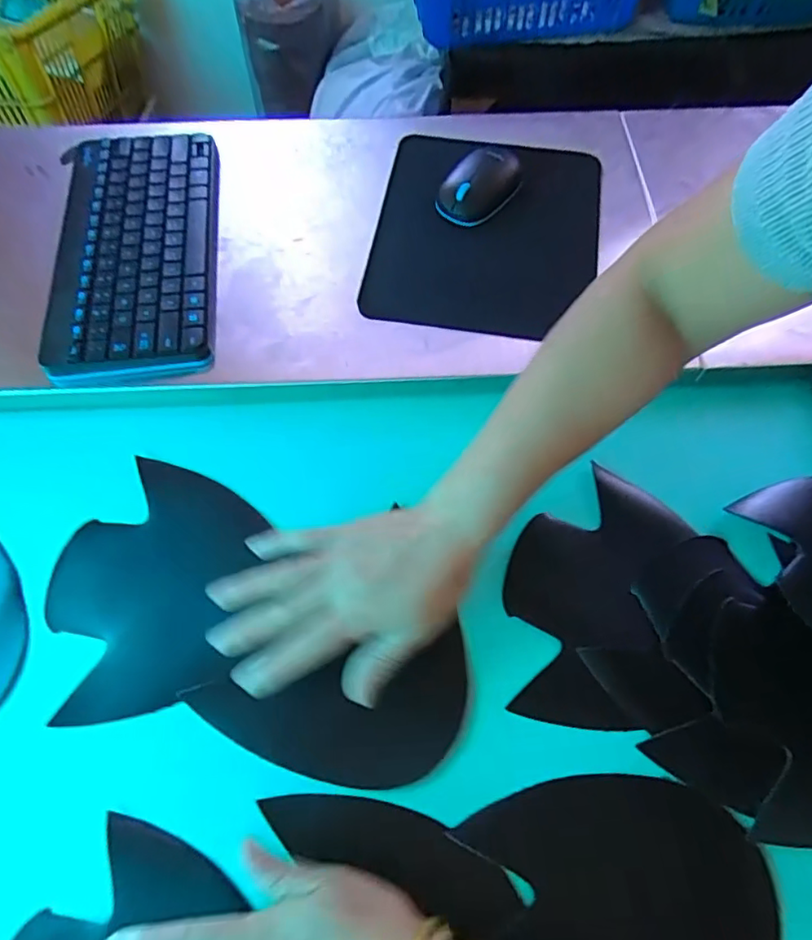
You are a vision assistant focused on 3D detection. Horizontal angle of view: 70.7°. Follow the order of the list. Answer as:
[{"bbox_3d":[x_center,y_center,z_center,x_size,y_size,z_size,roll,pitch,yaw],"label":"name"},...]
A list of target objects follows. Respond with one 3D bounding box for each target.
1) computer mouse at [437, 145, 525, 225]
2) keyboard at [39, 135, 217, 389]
[{"bbox_3d":[0.075,-0.279,0.556,0.101,0.032,0.055,-38,70,-15],"label":"computer mouse"},{"bbox_3d":[-0.248,-0.210,0.531,0.143,0.024,0.287,-10,64,-6],"label":"keyboard"}]

